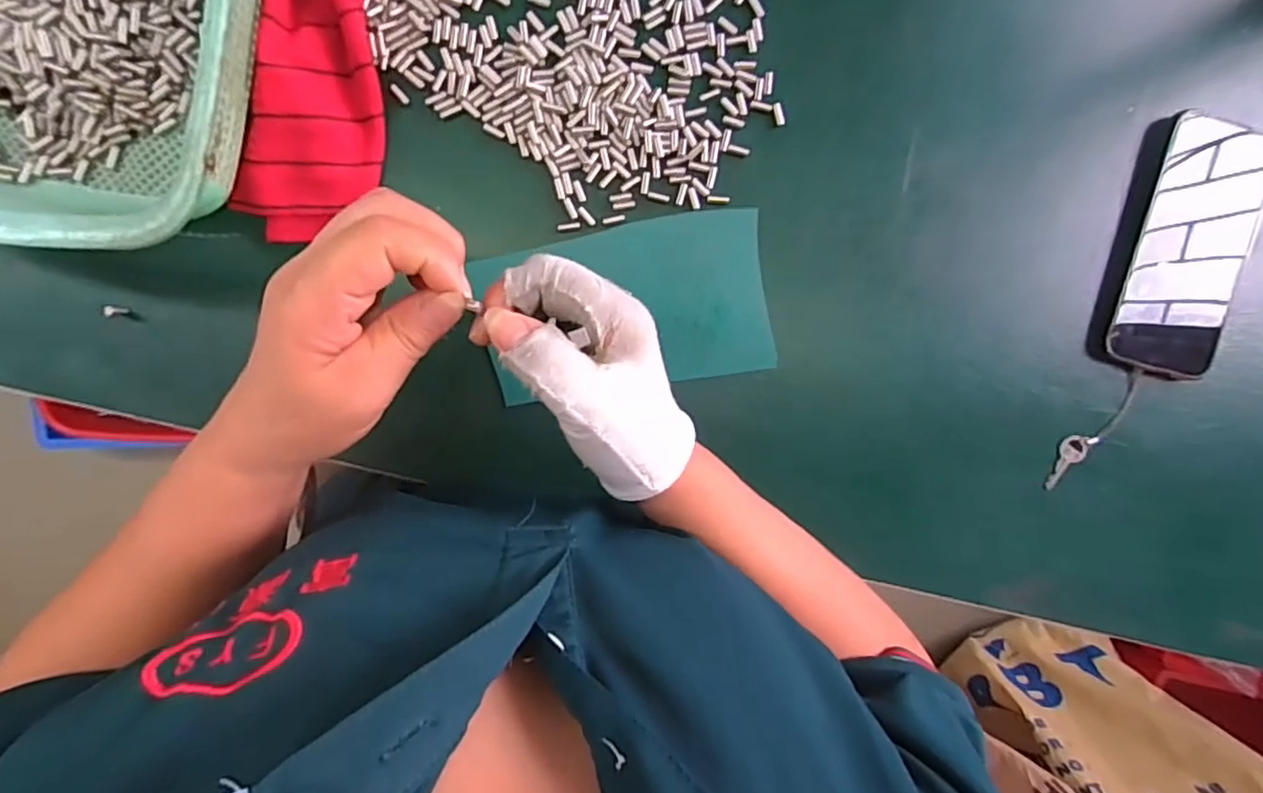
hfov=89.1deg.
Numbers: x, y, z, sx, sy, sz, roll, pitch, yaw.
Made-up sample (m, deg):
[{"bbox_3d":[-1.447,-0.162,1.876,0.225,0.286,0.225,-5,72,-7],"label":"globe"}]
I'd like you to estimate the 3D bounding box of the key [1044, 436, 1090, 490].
[{"bbox_3d":[0.293,0.046,0.432,0.017,0.004,0.040,18,97,6],"label":"key"}]

